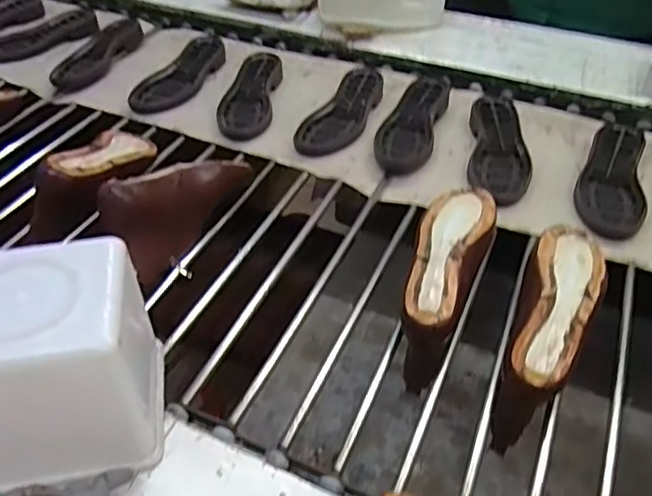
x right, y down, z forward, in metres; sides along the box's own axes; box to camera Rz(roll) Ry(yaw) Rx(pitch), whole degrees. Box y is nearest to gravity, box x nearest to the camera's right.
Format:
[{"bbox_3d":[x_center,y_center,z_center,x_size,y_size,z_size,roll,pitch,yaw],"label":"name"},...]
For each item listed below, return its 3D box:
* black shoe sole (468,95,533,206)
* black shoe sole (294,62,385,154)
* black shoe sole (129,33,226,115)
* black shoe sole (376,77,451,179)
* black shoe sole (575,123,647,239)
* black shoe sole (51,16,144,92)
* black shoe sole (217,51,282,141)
[{"bbox_3d":[0.272,-0.161,0.960,0.088,0.023,0.251,7,45,8],"label":"black shoe sole"},{"bbox_3d":[0.033,-0.244,1.054,0.096,0.026,0.275,15,47,16],"label":"black shoe sole"},{"bbox_3d":[-0.267,-0.331,1.155,0.088,0.028,0.260,13,46,14],"label":"black shoe sole"},{"bbox_3d":[0.147,-0.223,1.028,0.091,0.019,0.284,11,46,13],"label":"black shoe sole"},{"bbox_3d":[0.418,-0.101,0.891,0.089,0.029,0.236,14,47,16],"label":"black shoe sole"},{"bbox_3d":[-0.456,-0.405,1.247,0.105,0.013,0.272,14,46,16],"label":"black shoe sole"},{"bbox_3d":[-0.136,-0.278,1.093,0.092,0.027,0.245,2,44,4],"label":"black shoe sole"}]

